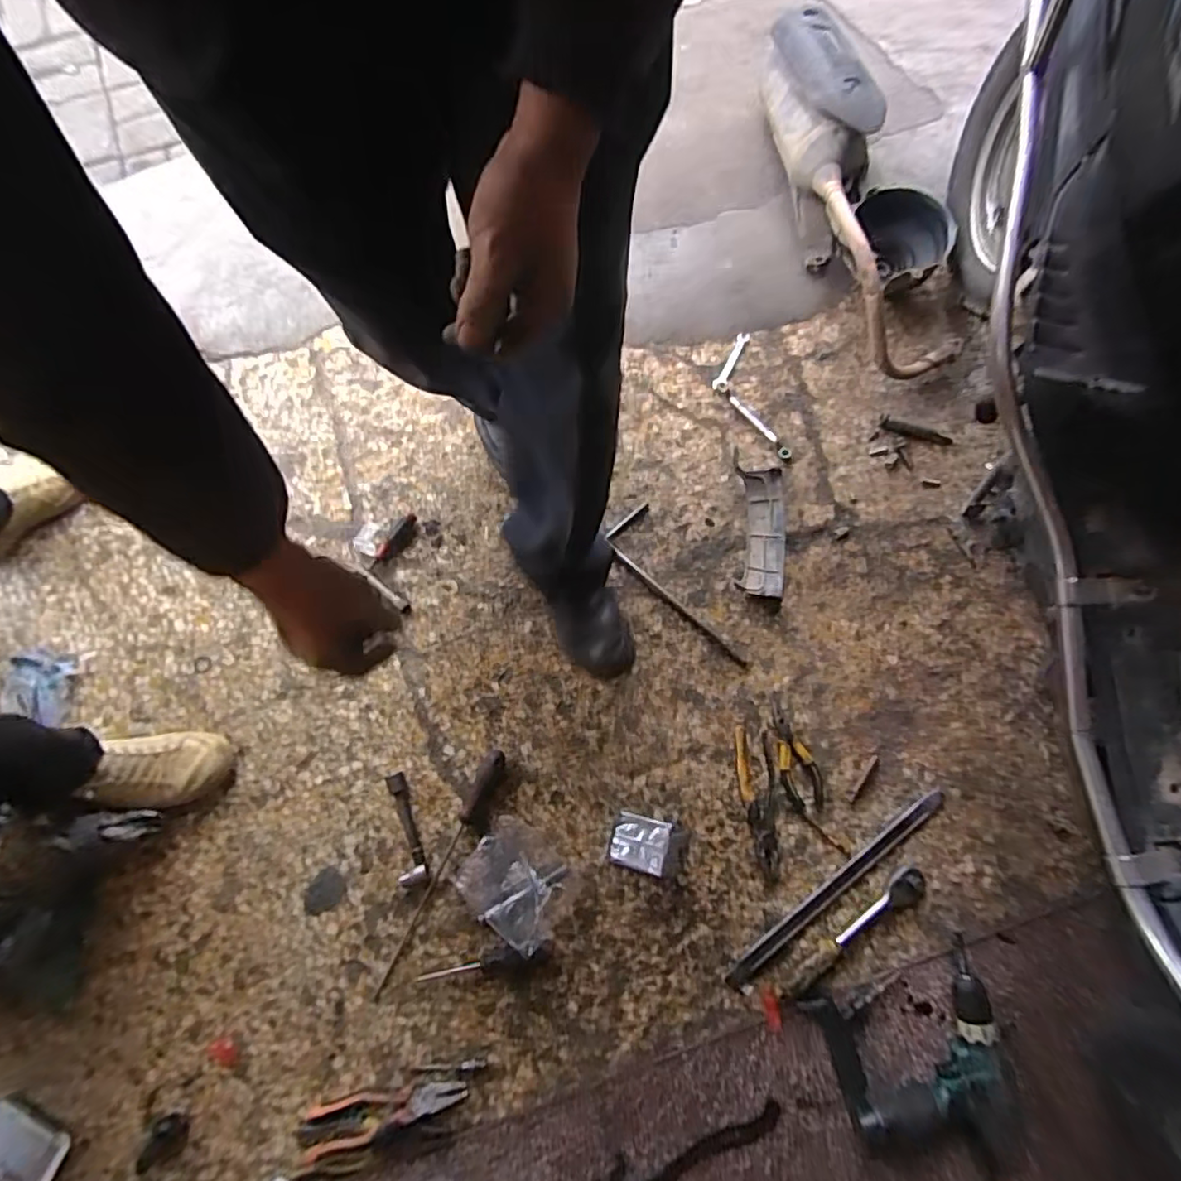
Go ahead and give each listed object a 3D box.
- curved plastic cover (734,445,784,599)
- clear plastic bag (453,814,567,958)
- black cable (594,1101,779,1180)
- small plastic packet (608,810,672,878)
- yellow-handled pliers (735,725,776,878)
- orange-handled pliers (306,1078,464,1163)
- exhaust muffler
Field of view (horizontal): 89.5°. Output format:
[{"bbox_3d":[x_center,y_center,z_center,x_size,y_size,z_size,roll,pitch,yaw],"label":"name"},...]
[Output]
[{"bbox_3d":[0.261,-0.097,0.919,0.077,0.032,0.210,2,76,2],"label":"curved plastic cover"},{"bbox_3d":[-0.104,0.392,0.810,0.131,0.027,0.122,35,80,9],"label":"clear plastic bag"},{"bbox_3d":[0.124,0.707,0.747,0.244,0.013,0.047,-20,77,-3],"label":"black cable"},{"bbox_3d":[0.068,0.348,0.823,0.076,0.013,0.068,8,70,25],"label":"small plastic packet"},{"bbox_3d":[0.231,0.293,0.829,0.051,0.013,0.198,0,76,1],"label":"yellow-handled pliers"},{"bbox_3d":[-0.260,0.653,0.752,0.201,0.019,0.050,-18,77,-3],"label":"orange-handled pliers"},{"bbox_3d":[0.409,-0.674,0.974,0.147,0.177,0.685,-16,78,-3],"label":"exhaust muffler"}]

